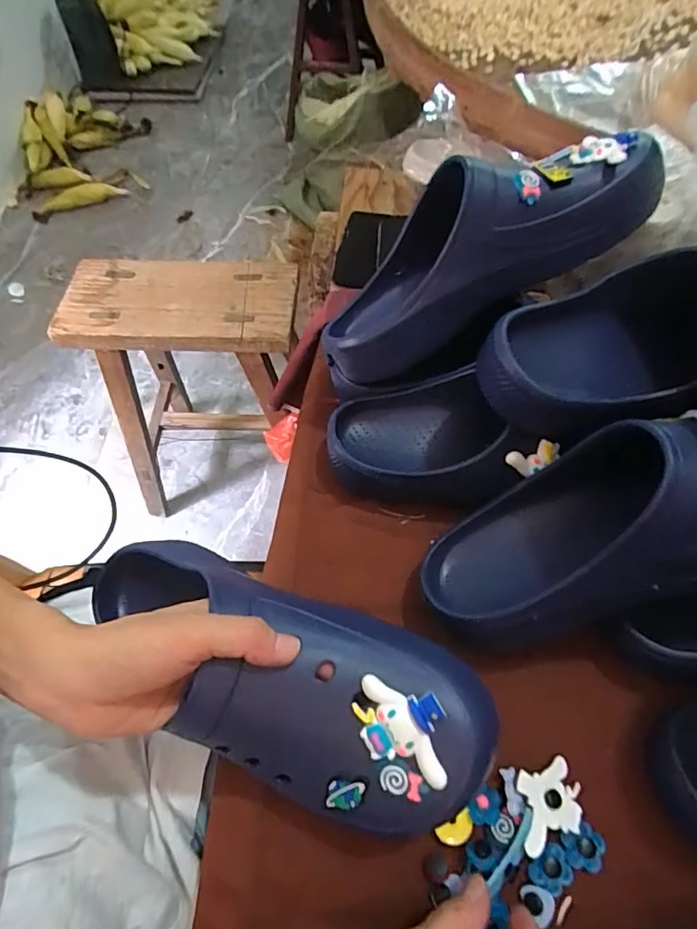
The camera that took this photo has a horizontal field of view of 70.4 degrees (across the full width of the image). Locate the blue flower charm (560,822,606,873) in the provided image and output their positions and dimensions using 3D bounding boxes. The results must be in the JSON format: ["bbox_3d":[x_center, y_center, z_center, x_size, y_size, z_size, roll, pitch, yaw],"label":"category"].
[{"bbox_3d":[0.140,0.229,0.296,0.024,0.004,0.023,-1,60,1],"label":"blue flower charm"}]

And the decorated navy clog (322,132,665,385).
[{"bbox_3d":[0.091,-0.168,0.375,0.280,0.087,0.100,-29,60,14],"label":"decorated navy clog"}]

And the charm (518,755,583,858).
[{"bbox_3d":[0.124,0.209,0.304,0.047,0.007,0.039,-4,59,-20],"label":"charm"}]

